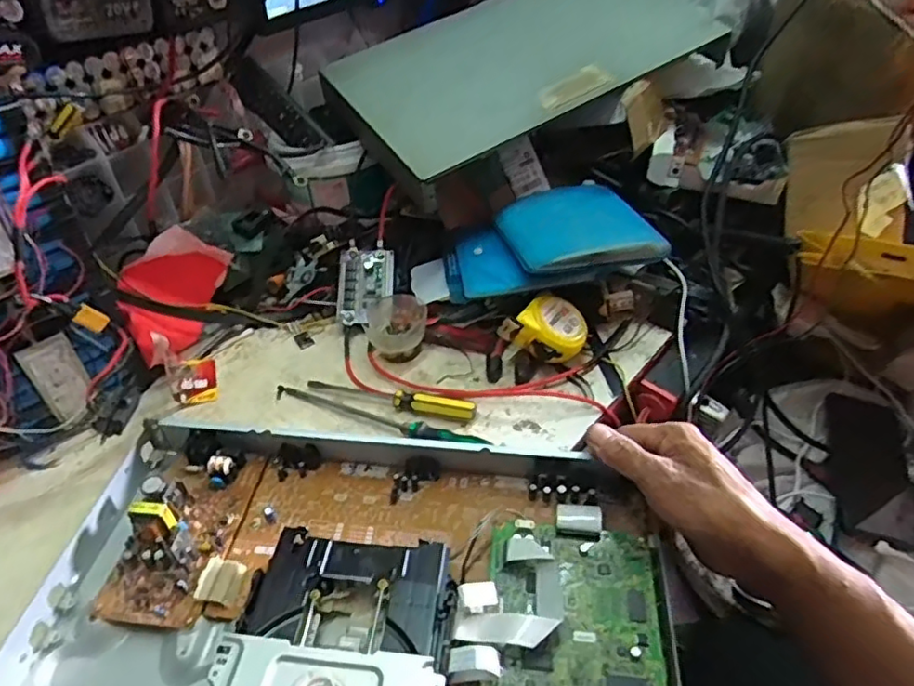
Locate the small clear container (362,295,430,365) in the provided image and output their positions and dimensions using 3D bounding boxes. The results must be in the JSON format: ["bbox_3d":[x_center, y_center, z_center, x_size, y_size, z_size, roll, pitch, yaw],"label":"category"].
[{"bbox_3d":[-0.063,-0.016,0.652,0.062,0.038,0.070,-20,43,-18],"label":"small clear container"}]

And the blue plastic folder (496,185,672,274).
[{"bbox_3d":[0.122,-0.126,0.654,0.143,0.023,0.160,-10,41,-7],"label":"blue plastic folder"}]

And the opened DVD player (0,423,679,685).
[{"bbox_3d":[-0.073,0.180,0.407,0.415,0.049,0.272,3,41,7],"label":"opened DVD player"}]

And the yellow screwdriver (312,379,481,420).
[{"bbox_3d":[-0.065,0.051,0.596,0.169,0.018,0.023,9,42,15],"label":"yellow screwdriver"}]

